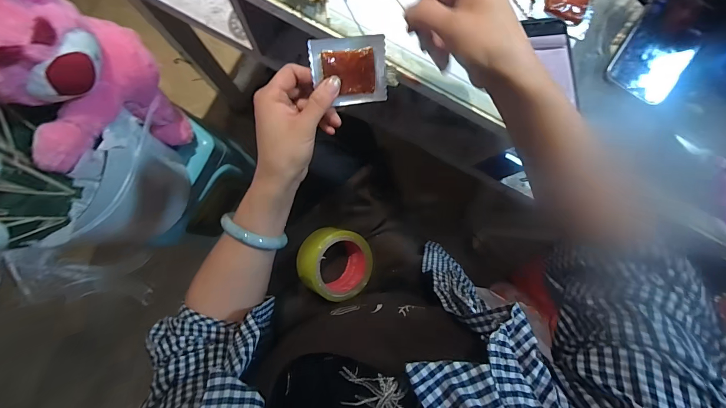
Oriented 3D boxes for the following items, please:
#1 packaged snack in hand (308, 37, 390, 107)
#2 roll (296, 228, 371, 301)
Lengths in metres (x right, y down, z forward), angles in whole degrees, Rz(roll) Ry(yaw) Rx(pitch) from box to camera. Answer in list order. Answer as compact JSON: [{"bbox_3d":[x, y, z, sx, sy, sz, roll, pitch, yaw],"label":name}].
[{"bbox_3d":[-0.012,-0.126,0.312,0.071,0.010,0.060,-9,115,-8],"label":"packaged snack in hand"},{"bbox_3d":[-0.042,0.089,0.492,0.110,0.055,0.103,35,72,-21],"label":"roll"}]

